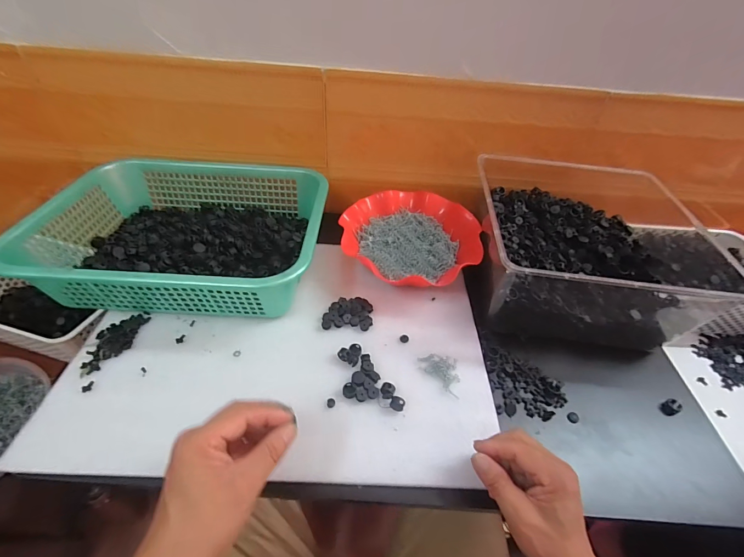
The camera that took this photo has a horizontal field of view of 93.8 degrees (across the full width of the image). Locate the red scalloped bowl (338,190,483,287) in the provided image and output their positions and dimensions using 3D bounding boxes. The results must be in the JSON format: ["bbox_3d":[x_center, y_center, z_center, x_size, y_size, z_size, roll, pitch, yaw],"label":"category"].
[{"bbox_3d":[0.063,-0.076,0.571,0.214,0.049,0.209,0,51,-1],"label":"red scalloped bowl"}]

